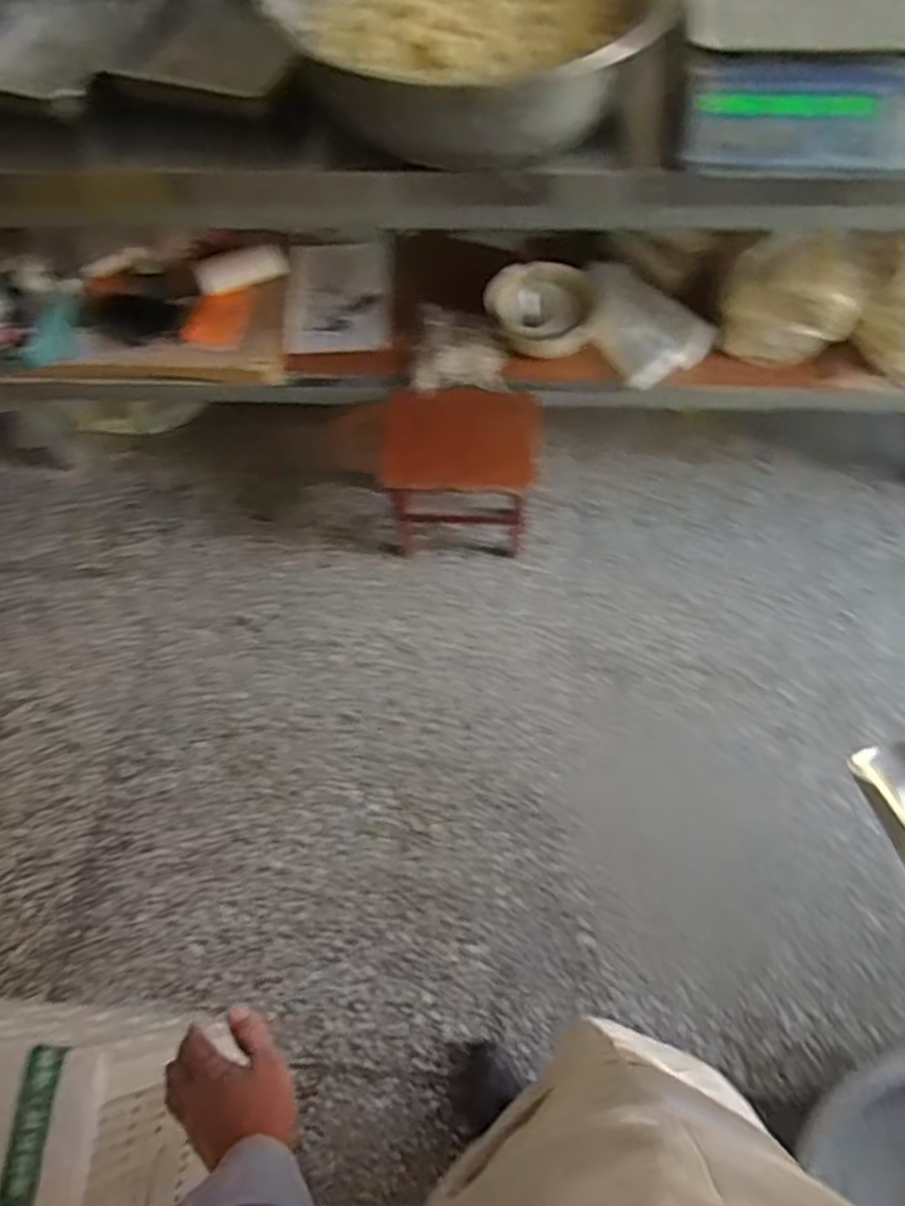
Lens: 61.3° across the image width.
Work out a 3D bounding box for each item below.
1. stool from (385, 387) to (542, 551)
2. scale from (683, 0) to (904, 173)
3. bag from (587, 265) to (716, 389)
[{"bbox_3d":[0.019,-0.262,1.612,0.316,0.300,0.239,-1,65,2],"label":"stool"},{"bbox_3d":[0.477,-0.700,0.990,0.379,0.157,0.258,8,65,6],"label":"scale"},{"bbox_3d":[0.367,-0.571,1.525,0.196,0.064,0.279,-34,74,-13],"label":"bag"}]

